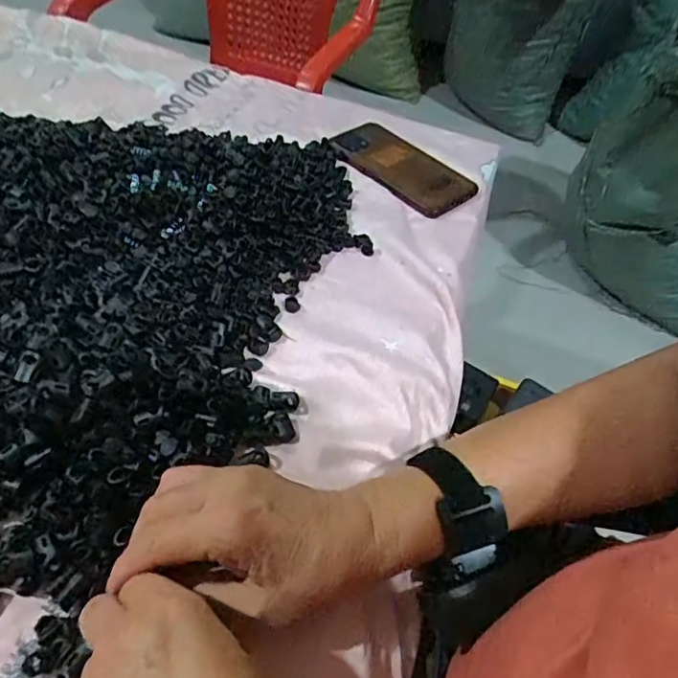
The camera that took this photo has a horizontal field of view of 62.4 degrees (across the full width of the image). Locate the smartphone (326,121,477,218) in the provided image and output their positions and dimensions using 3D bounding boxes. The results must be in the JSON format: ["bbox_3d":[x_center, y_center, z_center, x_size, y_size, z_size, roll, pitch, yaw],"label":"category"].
[{"bbox_3d":[0.066,-0.190,0.607,0.089,0.006,0.164,-34,60,-28],"label":"smartphone"}]

